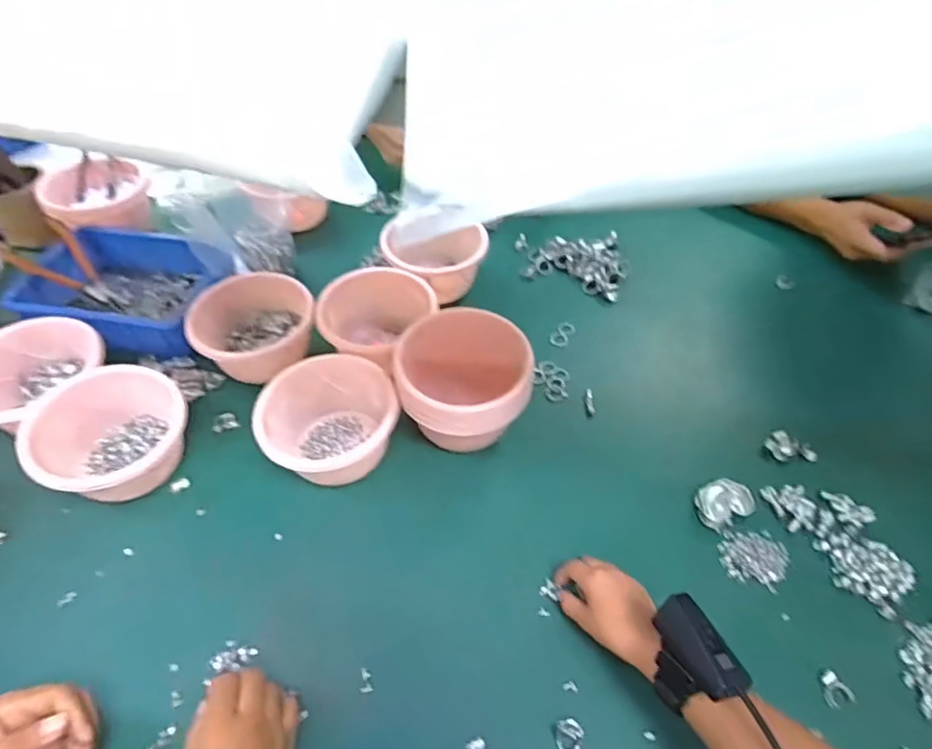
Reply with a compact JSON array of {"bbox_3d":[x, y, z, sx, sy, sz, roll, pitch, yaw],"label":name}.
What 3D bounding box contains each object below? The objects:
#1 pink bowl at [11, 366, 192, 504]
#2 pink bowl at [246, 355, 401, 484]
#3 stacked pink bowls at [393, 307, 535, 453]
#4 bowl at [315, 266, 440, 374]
[{"bbox_3d":[-0.385,0.069,0.618,0.127,0.077,0.148,31,56,21],"label":"pink bowl"},{"bbox_3d":[-0.152,0.058,0.633,0.147,0.085,0.132,-12,52,-12],"label":"pink bowl"},{"bbox_3d":[-0.005,0.014,0.661,0.145,0.115,0.164,0,51,-2],"label":"stacked pink bowls"},{"bbox_3d":[-0.123,-0.059,0.738,0.136,0.111,0.136,1,51,-1],"label":"bowl"}]

